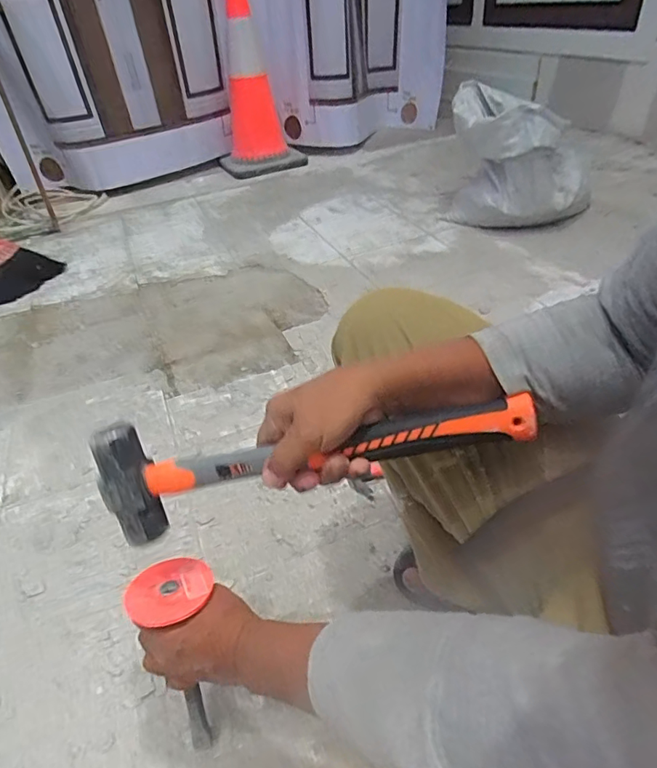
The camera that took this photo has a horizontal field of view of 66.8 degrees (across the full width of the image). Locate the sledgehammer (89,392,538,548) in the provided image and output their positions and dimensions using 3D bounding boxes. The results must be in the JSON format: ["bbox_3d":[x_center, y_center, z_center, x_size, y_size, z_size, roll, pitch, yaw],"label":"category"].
[{"bbox_3d":[-0.028,0.043,0.417,0.368,0.106,0.043,-18,12,9],"label":"sledgehammer"}]

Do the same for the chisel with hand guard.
[{"bbox_3d":[-0.144,0.288,0.511,0.071,0.228,0.070,-2,27,1],"label":"chisel with hand guard"}]

